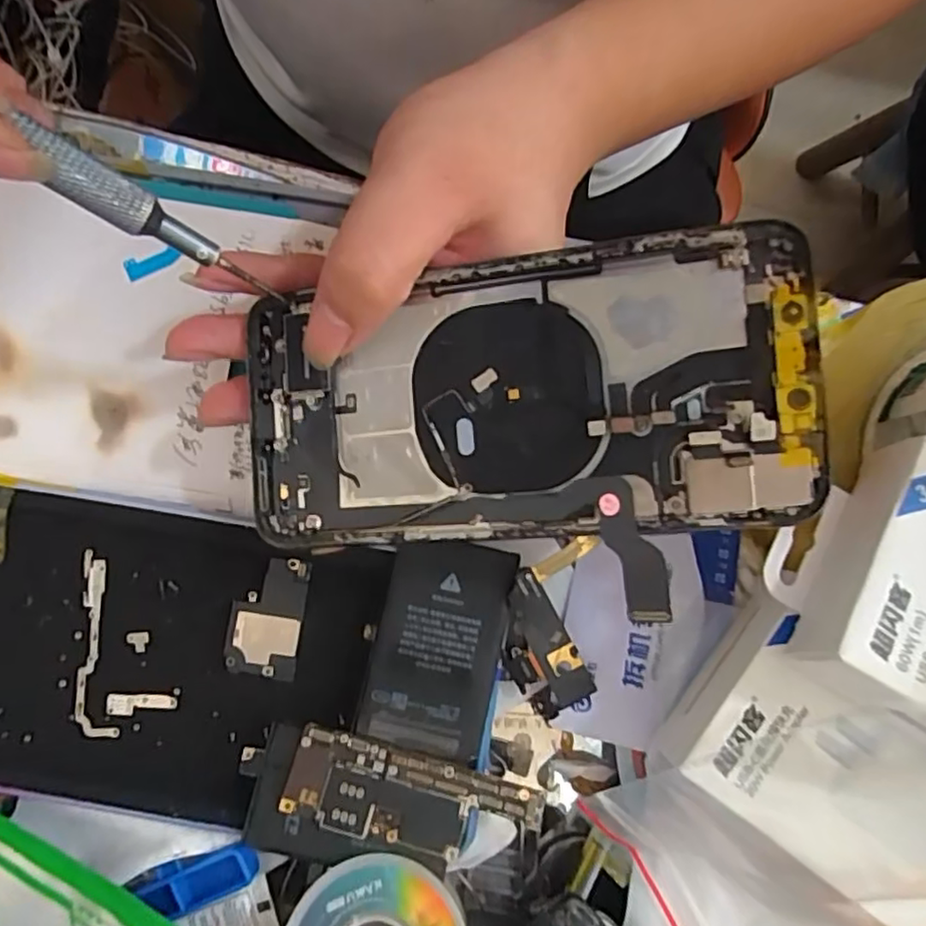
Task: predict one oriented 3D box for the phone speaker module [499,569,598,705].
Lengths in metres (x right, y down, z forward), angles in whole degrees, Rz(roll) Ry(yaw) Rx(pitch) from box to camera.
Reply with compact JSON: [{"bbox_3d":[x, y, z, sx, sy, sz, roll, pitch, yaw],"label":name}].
[{"bbox_3d":[0.023,0.061,0.217,0.024,0.004,0.052,-25,106,11],"label":"phone speaker module"}]

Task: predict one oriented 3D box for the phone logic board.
[{"bbox_3d":[-0.016,0.104,0.203,0.077,0.004,0.027,15,83,2],"label":"phone logic board"}]

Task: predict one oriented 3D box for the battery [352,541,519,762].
[{"bbox_3d":[-0.009,0.059,0.213,0.040,0.008,0.065,12,83,2],"label":"battery"}]

